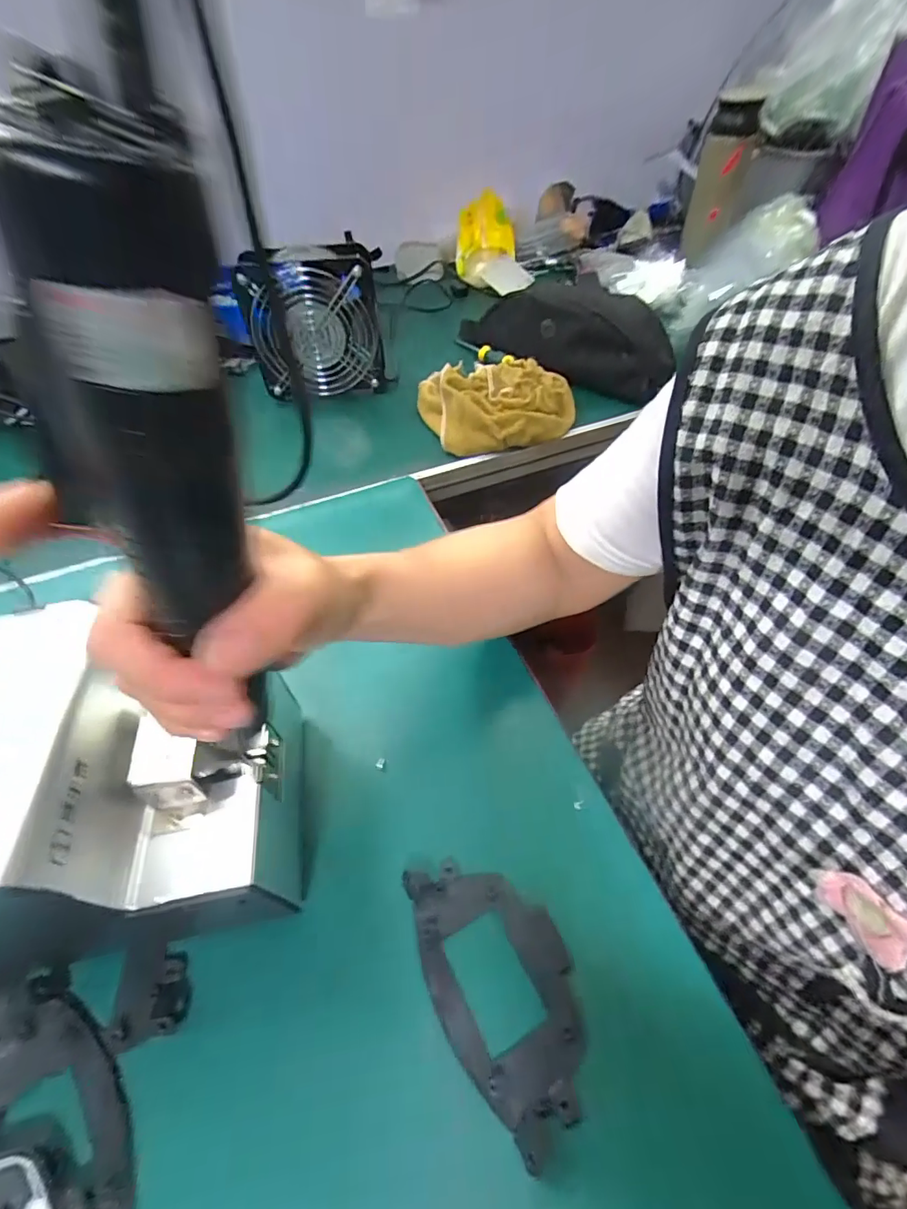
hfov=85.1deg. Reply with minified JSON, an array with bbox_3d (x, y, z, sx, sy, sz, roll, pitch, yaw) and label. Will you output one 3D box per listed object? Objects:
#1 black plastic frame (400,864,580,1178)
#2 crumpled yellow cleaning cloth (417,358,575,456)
[{"bbox_3d":[0.025,0.189,0.253,0.070,0.008,0.120,-22,54,-15],"label":"black plastic frame"},{"bbox_3d":[0.051,-0.232,0.555,0.169,0.047,0.124,-7,51,-3],"label":"crumpled yellow cleaning cloth"}]

